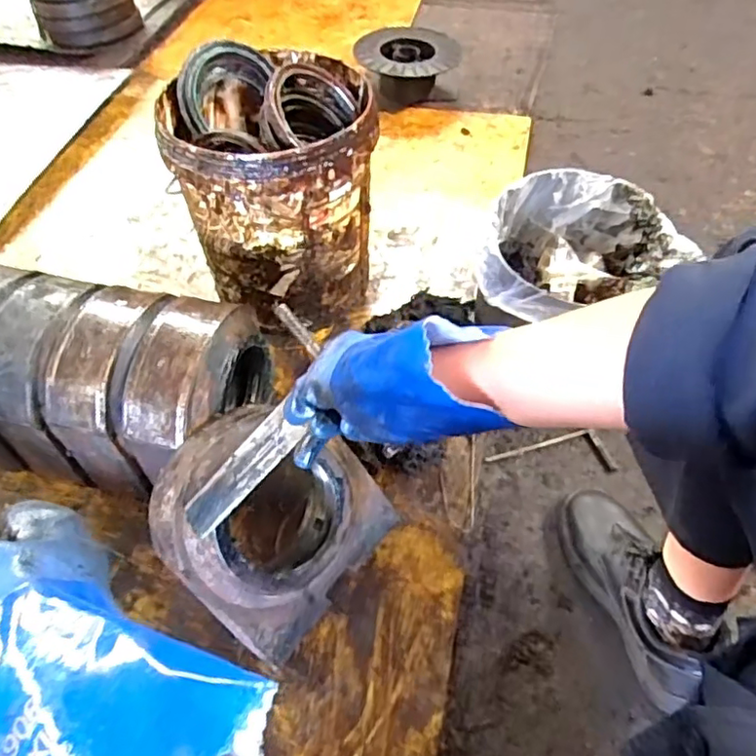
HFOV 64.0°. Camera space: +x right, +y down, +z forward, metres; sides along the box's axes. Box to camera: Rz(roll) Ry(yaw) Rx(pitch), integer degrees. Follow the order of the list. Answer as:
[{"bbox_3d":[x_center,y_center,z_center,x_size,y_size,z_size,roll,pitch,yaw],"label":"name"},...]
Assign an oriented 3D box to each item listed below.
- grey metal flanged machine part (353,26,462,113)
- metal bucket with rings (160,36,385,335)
[{"bbox_3d":[0.086,-0.830,1.608,0.281,0.117,0.269,-8,52,-4],"label":"grey metal flanged machine part"},{"bbox_3d":[-0.158,-0.293,0.955,0.278,0.347,0.298,-1,52,1],"label":"metal bucket with rings"}]

